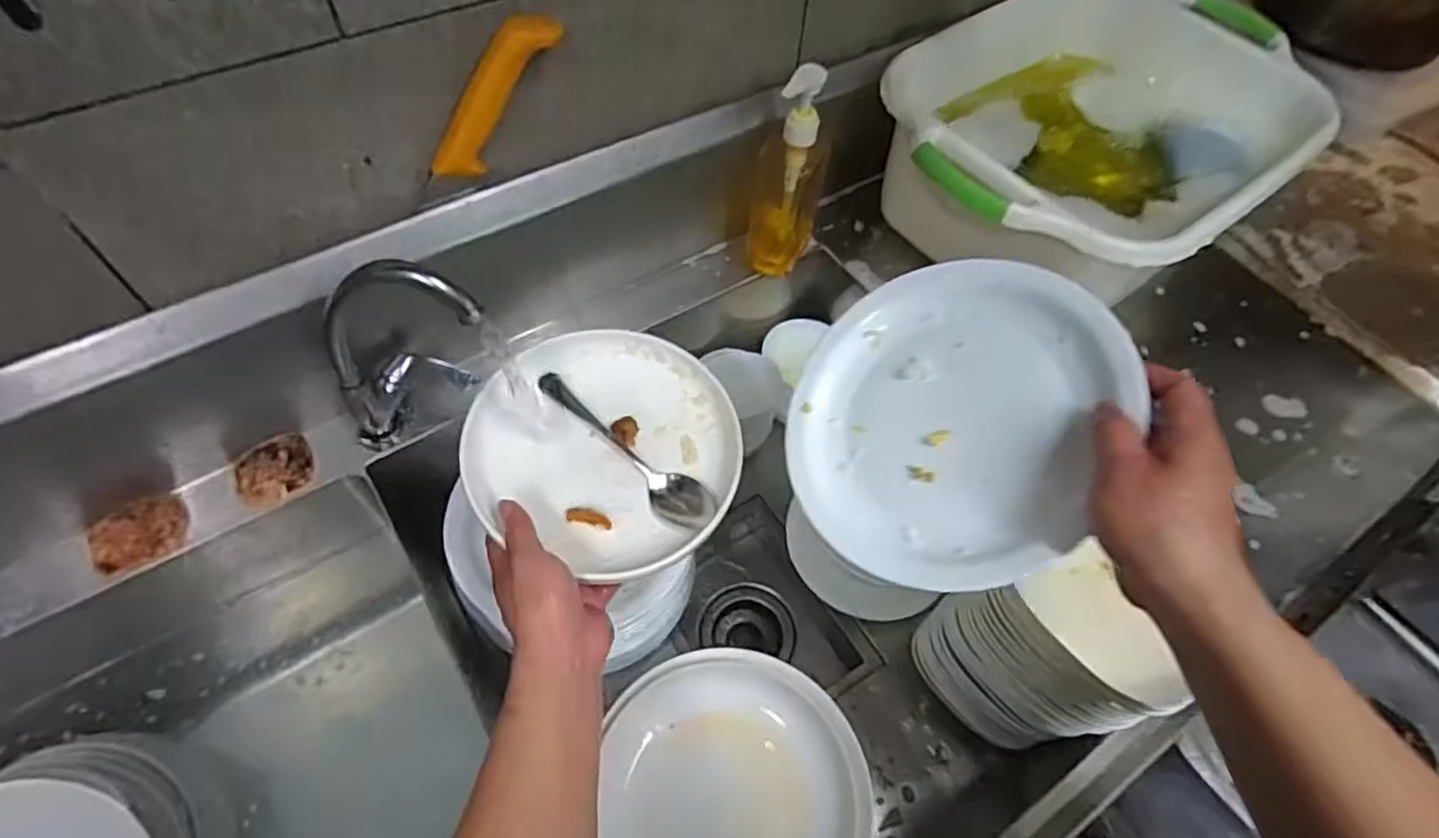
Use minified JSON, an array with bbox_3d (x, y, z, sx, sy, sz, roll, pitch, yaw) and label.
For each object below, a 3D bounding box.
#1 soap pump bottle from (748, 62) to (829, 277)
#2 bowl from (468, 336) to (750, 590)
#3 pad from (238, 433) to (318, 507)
[{"bbox_3d":[0.072,-0.249,0.726,0.065,0.222,0.063,14,57,5],"label":"soap pump bottle"},{"bbox_3d":[-0.095,0.023,0.599,0.214,0.058,0.215,2,57,-2],"label":"bowl"},{"bbox_3d":[-0.396,0.045,0.644,0.063,0.014,0.054,-30,63,-20],"label":"pad"}]

